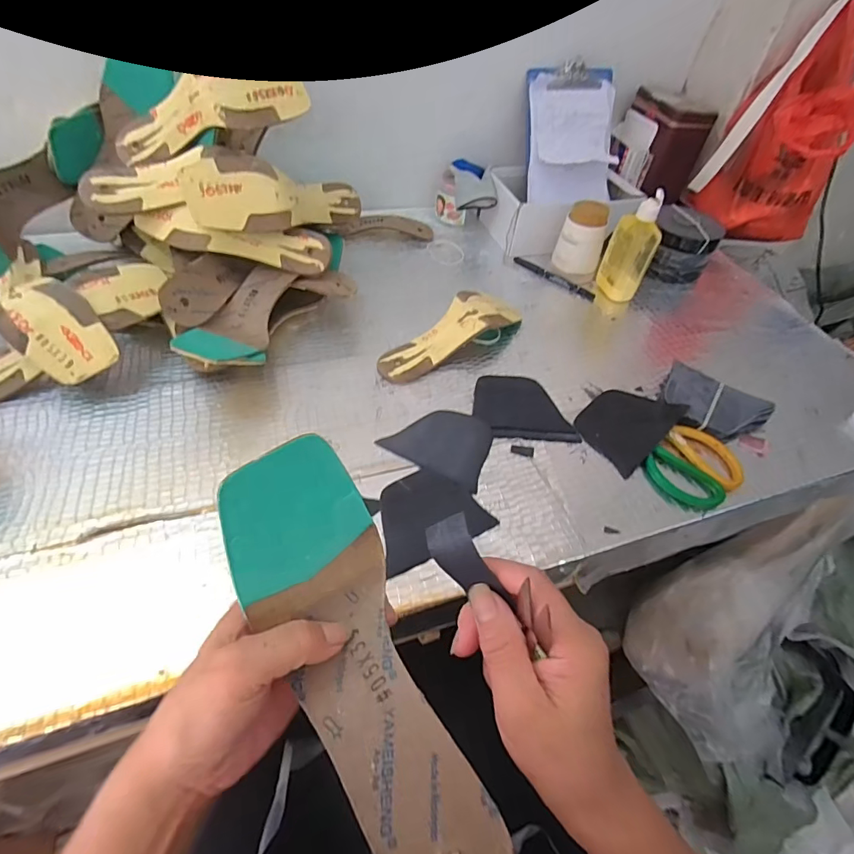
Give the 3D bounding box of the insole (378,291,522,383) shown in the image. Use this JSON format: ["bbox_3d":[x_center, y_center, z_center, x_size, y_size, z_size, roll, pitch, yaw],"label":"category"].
[{"bbox_3d":[0.036,-0.123,0.601,0.218,0.045,0.068,-32,59,-29],"label":"insole"}]

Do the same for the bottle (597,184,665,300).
[{"bbox_3d":[0.293,-0.252,0.676,0.065,0.145,0.041,23,51,13],"label":"bottle"}]

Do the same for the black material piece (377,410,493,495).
[{"bbox_3d":[0.019,0.014,0.506,0.107,0.007,0.087,26,52,16],"label":"black material piece"}]

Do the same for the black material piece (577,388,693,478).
[{"bbox_3d":[0.225,-0.006,0.533,0.107,0.009,0.084,-41,62,-16],"label":"black material piece"}]

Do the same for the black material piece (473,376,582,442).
[{"bbox_3d":[0.112,-0.025,0.546,0.113,0.011,0.090,3,49,-3],"label":"black material piece"}]

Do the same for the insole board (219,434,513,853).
[{"bbox_3d":[-0.037,0.123,0.242,0.074,0.043,0.231,-21,75,-22],"label":"insole board"}]

